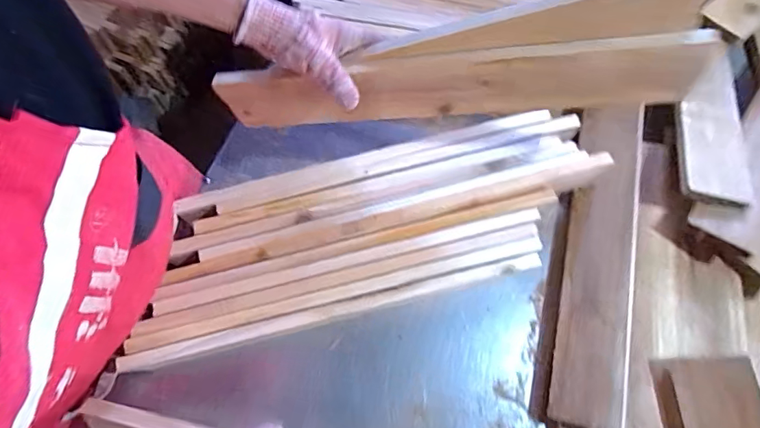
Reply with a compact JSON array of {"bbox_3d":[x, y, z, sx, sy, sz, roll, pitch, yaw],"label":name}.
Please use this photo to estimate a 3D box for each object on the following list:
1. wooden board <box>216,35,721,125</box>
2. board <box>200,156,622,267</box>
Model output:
[{"bbox_3d":[0.068,-0.132,0.490,0.489,0.080,0.030,-1,68,12],"label":"wooden board"},{"bbox_3d":[0.034,-0.014,0.568,0.498,0.016,0.041,-12,69,-5],"label":"board"}]

